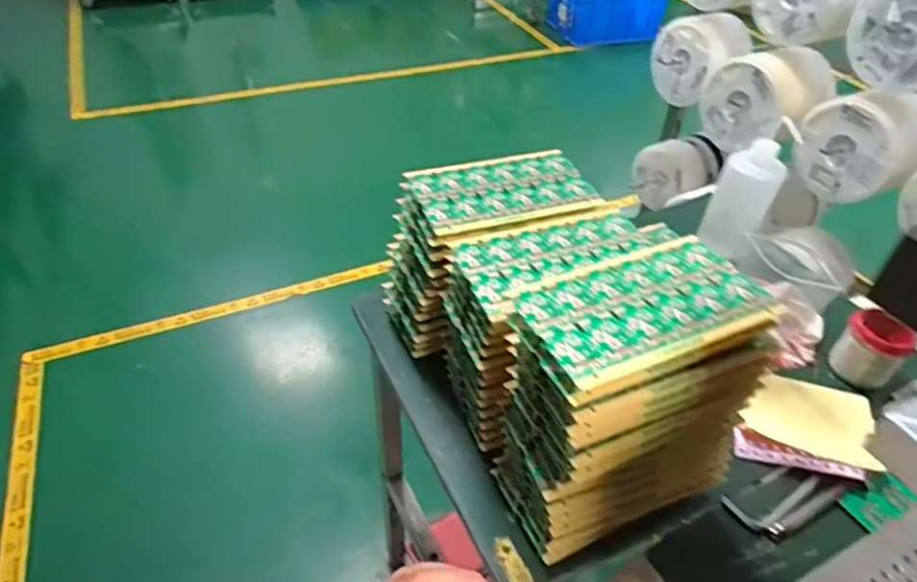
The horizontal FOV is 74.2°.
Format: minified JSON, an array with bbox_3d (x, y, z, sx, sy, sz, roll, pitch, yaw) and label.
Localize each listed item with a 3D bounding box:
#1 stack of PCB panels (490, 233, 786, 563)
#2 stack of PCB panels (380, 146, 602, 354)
[{"bbox_3d":[0.126,0.090,0.487,0.163,0.212,0.110,-14,46,-16],"label":"stack of PCB panels"},{"bbox_3d":[0.033,-0.037,0.652,0.197,0.178,0.112,-17,47,-18],"label":"stack of PCB panels"}]

